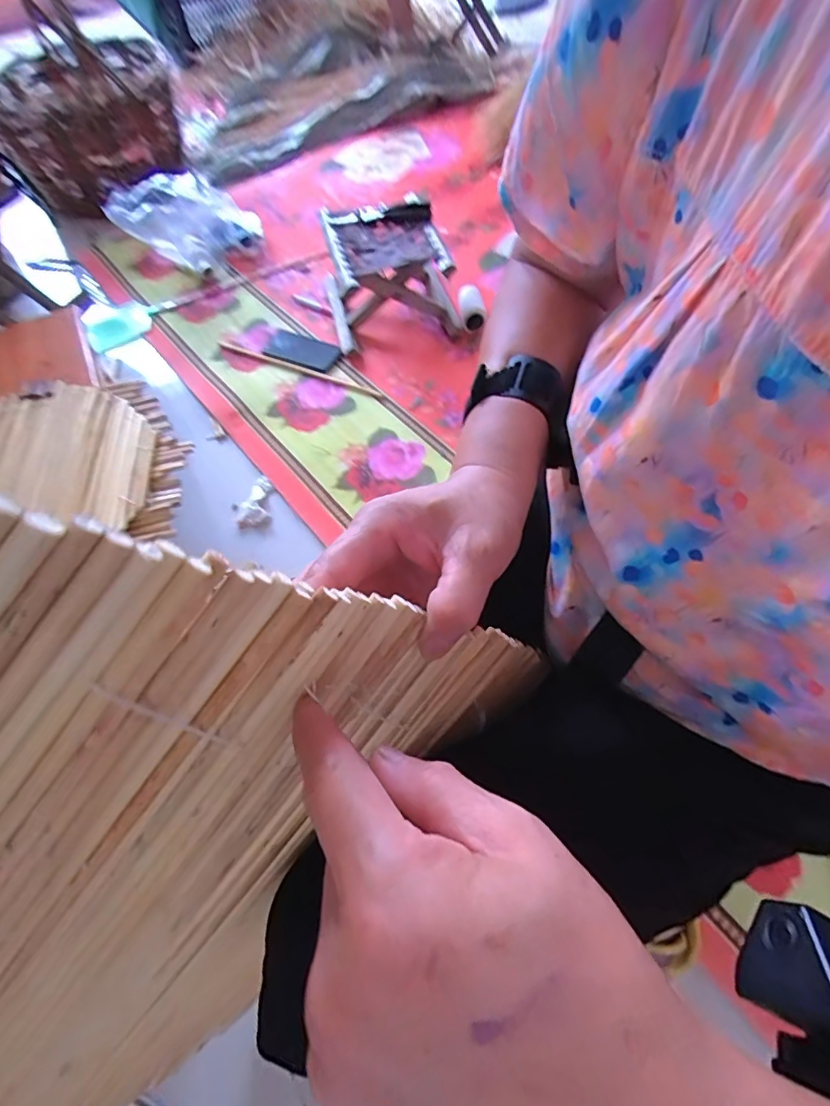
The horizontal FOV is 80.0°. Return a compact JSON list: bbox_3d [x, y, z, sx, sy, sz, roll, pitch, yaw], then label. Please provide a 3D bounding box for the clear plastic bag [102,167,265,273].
[{"bbox_3d":[-0.514,-0.760,1.131,0.317,0.151,0.127,-23,61,-9],"label":"clear plastic bag"}]

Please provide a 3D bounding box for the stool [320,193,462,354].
[{"bbox_3d":[-0.060,-0.594,1.044,0.257,0.169,0.272,-14,60,-4],"label":"stool"}]

